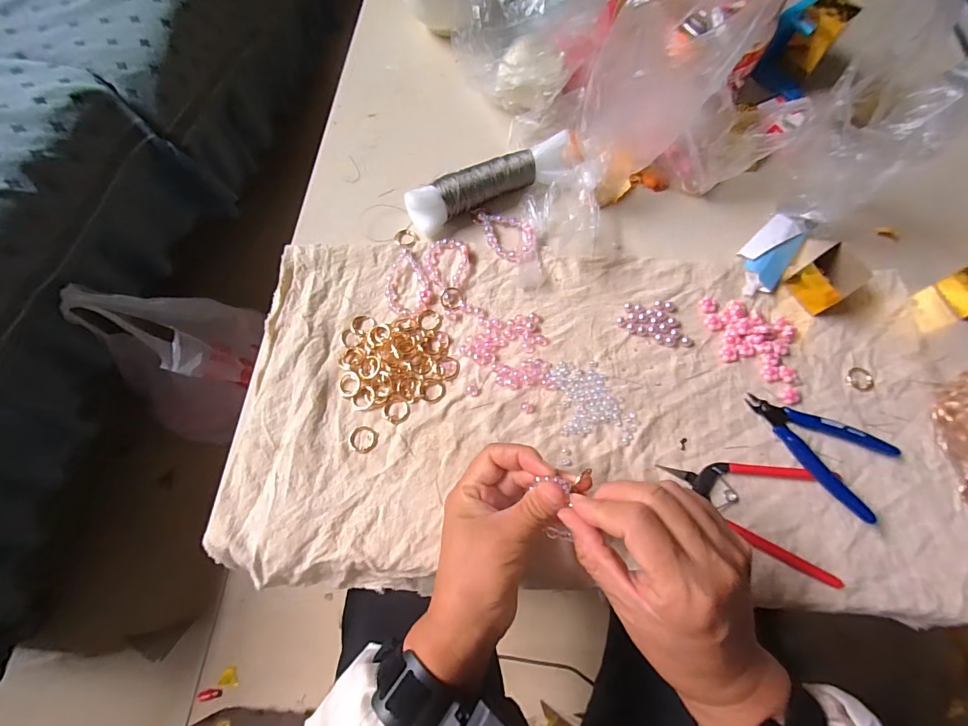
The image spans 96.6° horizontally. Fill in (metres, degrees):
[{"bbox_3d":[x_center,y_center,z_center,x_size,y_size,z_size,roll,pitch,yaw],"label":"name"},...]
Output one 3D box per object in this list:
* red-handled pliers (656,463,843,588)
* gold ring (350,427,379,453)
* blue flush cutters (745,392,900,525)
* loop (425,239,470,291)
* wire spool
[{"bbox_3d":[0.218,0.112,0.351,0.140,0.006,0.084,18,69,7],"label":"red-handled pliers"},{"bbox_3d":[-0.104,0.066,0.374,0.025,0.004,0.023,0,68,0],"label":"gold ring"},{"bbox_3d":[0.281,0.065,0.366,0.115,0.019,0.075,40,73,14],"label":"blue flush cutters"},{"bbox_3d":[-0.036,-0.101,0.430,0.044,0.008,0.057,-7,69,-3],"label":"loop"},{"bbox_3d":[0.012,-0.185,0.451,0.188,0.041,0.044,-23,70,-9],"label":"wire spool"}]

